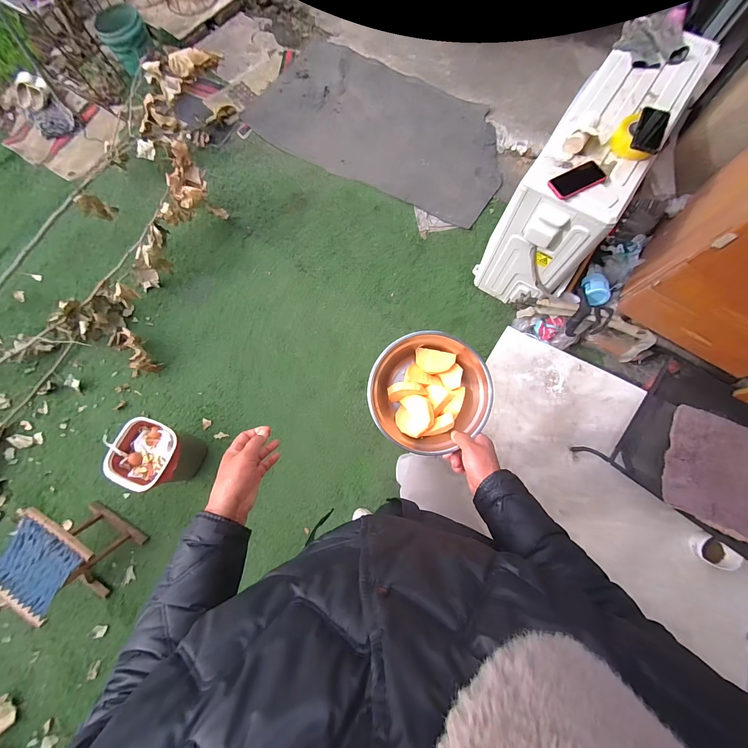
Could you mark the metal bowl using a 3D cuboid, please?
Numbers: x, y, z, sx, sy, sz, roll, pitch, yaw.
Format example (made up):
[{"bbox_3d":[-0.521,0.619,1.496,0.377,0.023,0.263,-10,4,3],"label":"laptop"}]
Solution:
[{"bbox_3d":[0.098,0.035,0.580,0.205,0.065,0.205,0,77,-1],"label":"metal bowl"}]

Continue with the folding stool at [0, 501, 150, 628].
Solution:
[{"bbox_3d":[-1.167,0.696,1.222,0.301,0.291,0.275,28,77,10],"label":"folding stool"}]

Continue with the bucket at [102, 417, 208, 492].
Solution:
[{"bbox_3d":[-0.881,0.334,1.324,0.249,0.293,0.227,22,76,9],"label":"bucket"}]

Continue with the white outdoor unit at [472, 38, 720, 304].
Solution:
[{"bbox_3d":[0.832,-0.764,1.322,0.376,0.628,0.788,31,78,11],"label":"white outdoor unit"}]

